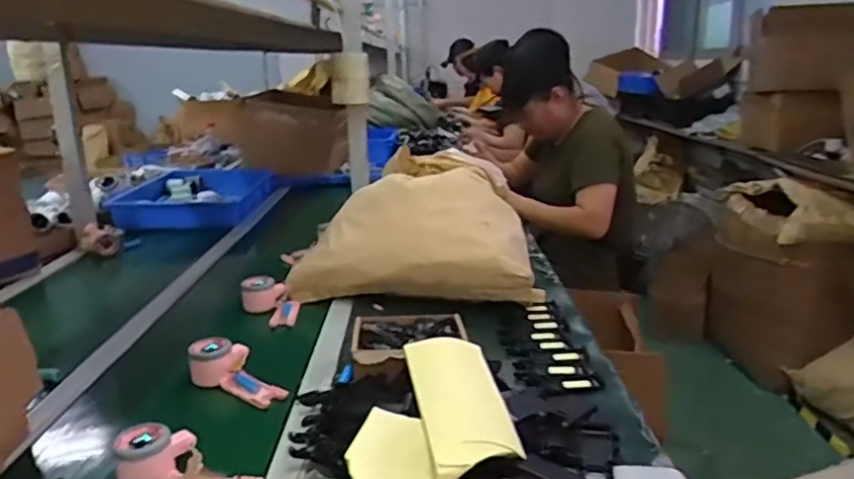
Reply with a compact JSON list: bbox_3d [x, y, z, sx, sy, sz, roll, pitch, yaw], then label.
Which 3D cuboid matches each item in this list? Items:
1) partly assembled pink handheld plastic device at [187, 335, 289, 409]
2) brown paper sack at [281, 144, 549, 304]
[{"bbox_3d":[-0.257,0.176,0.864,0.149,0.063,0.094,6,19,31],"label":"partly assembled pink handheld plastic device"},{"bbox_3d":[-0.011,-0.037,1.274,0.441,0.186,0.343,2,17,9],"label":"brown paper sack"}]

